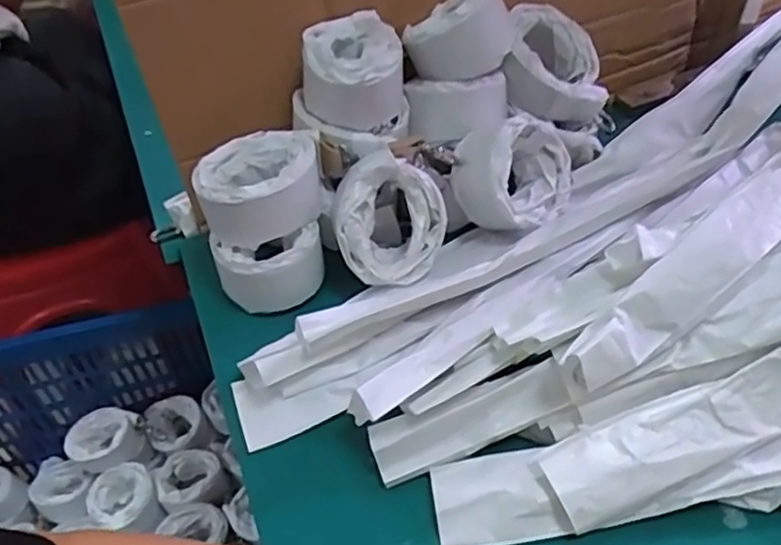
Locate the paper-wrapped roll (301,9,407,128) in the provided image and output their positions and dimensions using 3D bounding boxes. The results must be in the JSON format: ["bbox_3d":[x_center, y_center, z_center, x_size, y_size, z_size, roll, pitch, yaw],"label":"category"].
[{"bbox_3d":[-0.031,-0.161,0.549,0.080,0.065,0.093,-6,47,-1],"label":"paper-wrapped roll"}]

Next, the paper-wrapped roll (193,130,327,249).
[{"bbox_3d":[-0.102,-0.071,0.533,0.093,0.052,0.085,-2,47,2],"label":"paper-wrapped roll"}]

